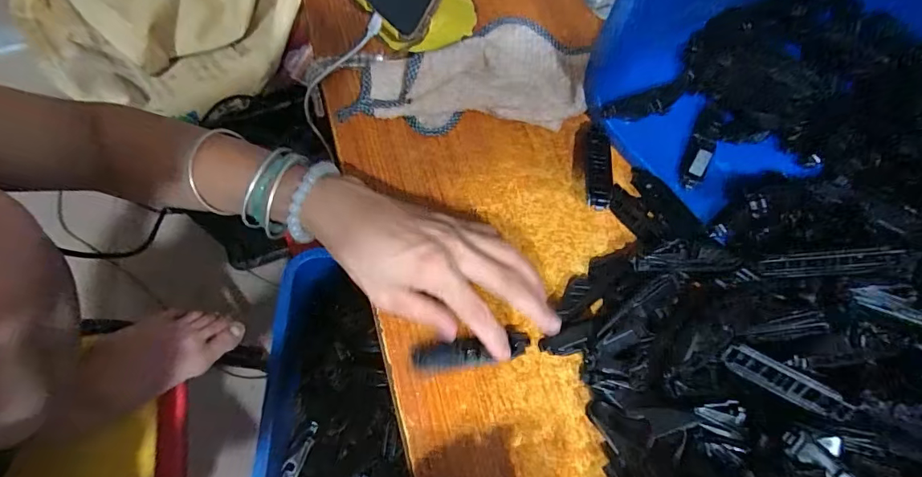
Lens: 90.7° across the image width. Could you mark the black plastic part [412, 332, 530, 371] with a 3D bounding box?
[{"bbox_3d":[0.008,0.077,0.310,0.079,0.005,0.018,-6,68,-8],"label":"black plastic part"}]

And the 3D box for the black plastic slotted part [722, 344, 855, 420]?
[{"bbox_3d":[0.199,0.088,0.279,0.073,0.014,0.013,29,69,8],"label":"black plastic slotted part"}]

